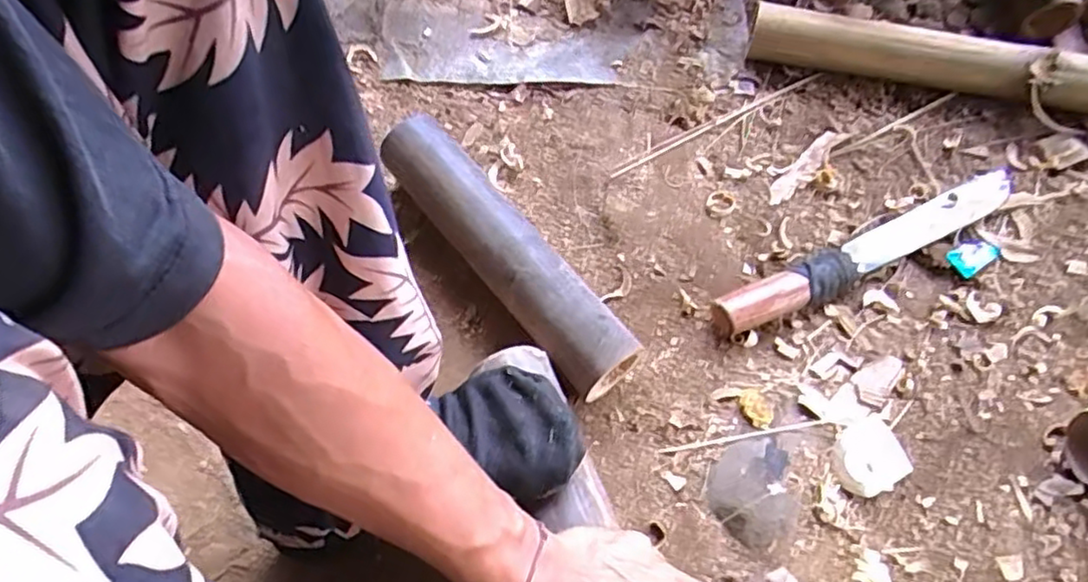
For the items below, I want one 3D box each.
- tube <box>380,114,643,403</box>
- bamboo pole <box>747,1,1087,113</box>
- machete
[{"bbox_3d":[-0.038,-0.033,0.588,0.064,0.072,0.289,-35,67,-18],"label":"tube"},{"bbox_3d":[0.478,-0.226,0.704,0.516,0.059,0.057,11,62,6],"label":"bamboo pole"},{"bbox_3d":[0.309,-0.043,0.623,0.349,0.029,0.041,-25,64,-14],"label":"machete"}]

